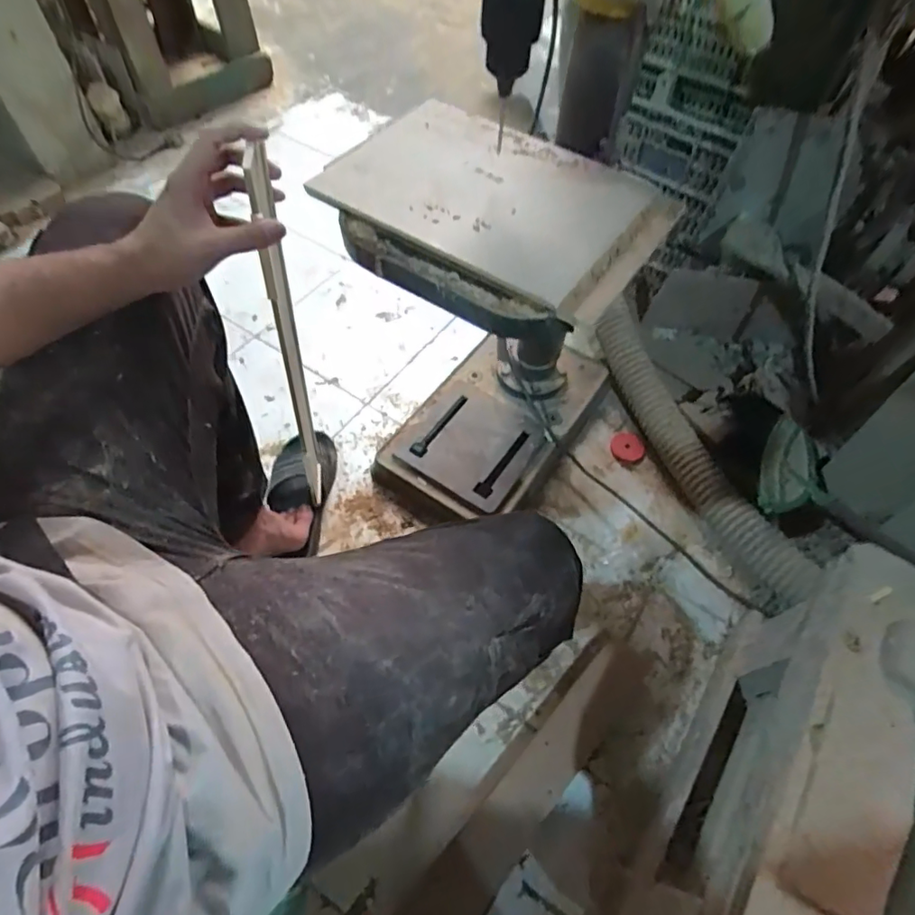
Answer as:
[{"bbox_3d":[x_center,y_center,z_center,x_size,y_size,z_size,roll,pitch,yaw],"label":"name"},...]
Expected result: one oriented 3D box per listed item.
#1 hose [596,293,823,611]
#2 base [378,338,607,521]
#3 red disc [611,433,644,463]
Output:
[{"bbox_3d":[0.393,-0.018,0.925,0.073,0.129,0.565,-21,61,-15],"label":"hose"},{"bbox_3d":[0.076,-0.073,1.000,0.242,0.059,0.440,31,62,16],"label":"base"},{"bbox_3d":[0.313,-0.019,1.001,0.058,0.007,0.064,34,63,18],"label":"red disc"}]

